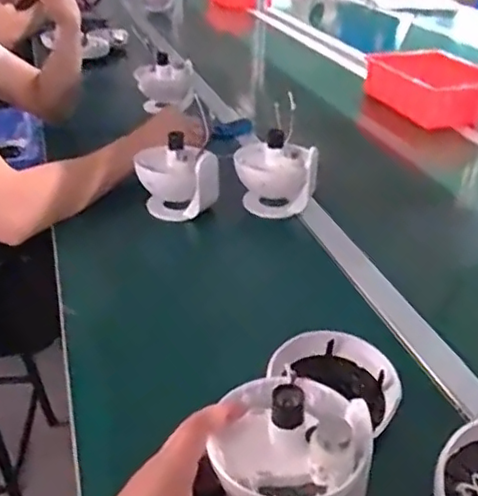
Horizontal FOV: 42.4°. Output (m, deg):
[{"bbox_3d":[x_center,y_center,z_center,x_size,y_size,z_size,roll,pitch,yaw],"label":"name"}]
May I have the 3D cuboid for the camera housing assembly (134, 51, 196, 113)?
[{"bbox_3d":[-0.154,-0.345,1.319,0.108,0.108,0.058,13,33,18],"label":"camera housing assembly"}]

